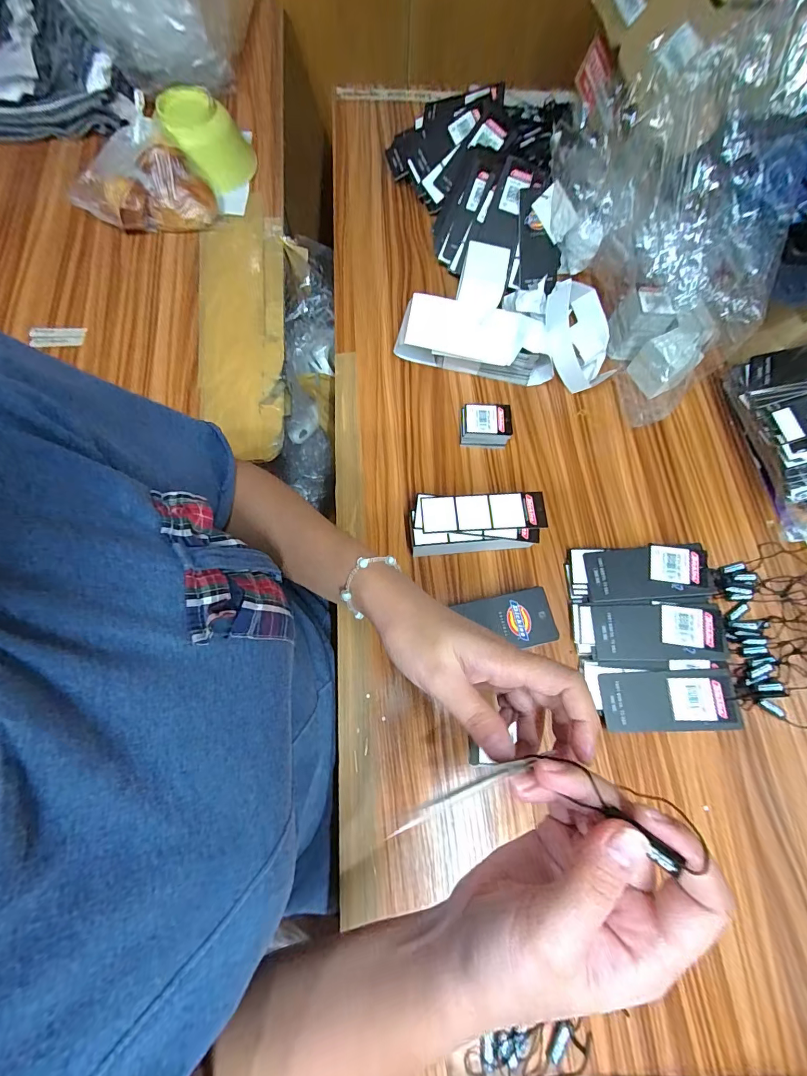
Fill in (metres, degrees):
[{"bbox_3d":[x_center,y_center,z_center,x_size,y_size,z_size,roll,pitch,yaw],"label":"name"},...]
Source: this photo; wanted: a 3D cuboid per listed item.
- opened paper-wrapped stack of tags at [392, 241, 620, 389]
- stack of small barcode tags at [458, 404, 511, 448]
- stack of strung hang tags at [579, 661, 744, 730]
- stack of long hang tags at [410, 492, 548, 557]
[{"bbox_3d":[0.114,-0.234,0.445,0.240,0.100,0.115,-3,72,-3],"label":"opened paper-wrapped stack of tags"},{"bbox_3d":[0.091,-0.124,0.447,0.055,0.029,0.045,5,71,0],"label":"stack of small barcode tags"},{"bbox_3d":[0.227,0.140,0.357,0.116,0.028,0.057,0,71,-2],"label":"stack of strung hang tags"},{"bbox_3d":[0.072,-0.012,0.400,0.128,0.041,0.053,-1,72,-2],"label":"stack of long hang tags"}]

